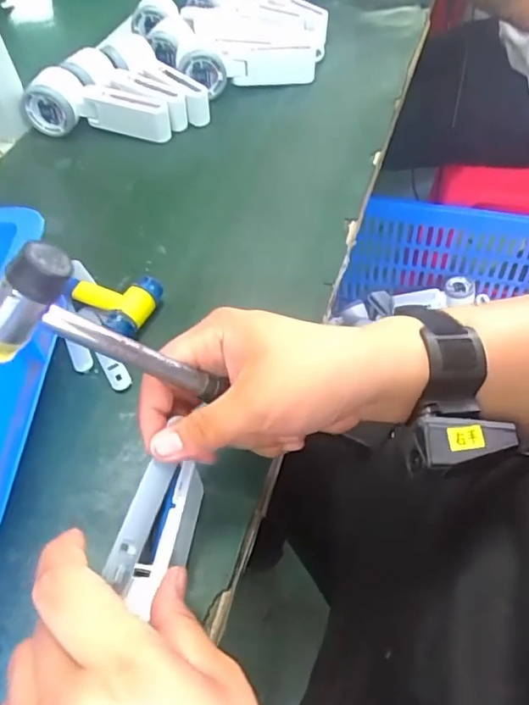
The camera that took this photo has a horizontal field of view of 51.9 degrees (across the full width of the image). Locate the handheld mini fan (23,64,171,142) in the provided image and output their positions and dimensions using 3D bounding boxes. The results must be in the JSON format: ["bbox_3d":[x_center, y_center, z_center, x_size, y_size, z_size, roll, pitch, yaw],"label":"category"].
[{"bbox_3d":[-0.183,-0.276,0.608,0.160,0.068,0.037,5,53,10],"label":"handheld mini fan"}]

